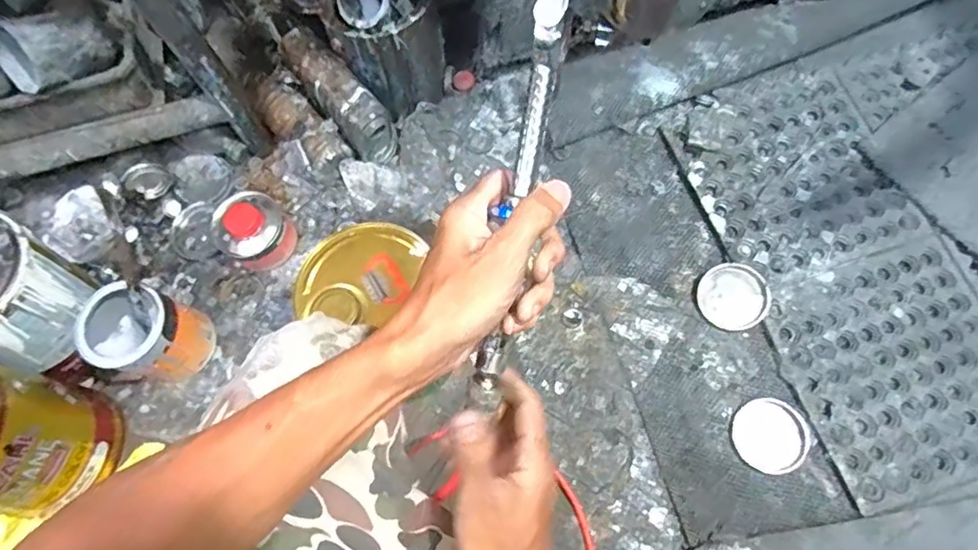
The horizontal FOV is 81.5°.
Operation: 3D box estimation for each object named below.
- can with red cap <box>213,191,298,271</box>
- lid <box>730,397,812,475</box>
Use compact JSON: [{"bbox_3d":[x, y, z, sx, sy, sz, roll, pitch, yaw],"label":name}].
[{"bbox_3d":[-0.348,-0.065,0.842,0.098,0.083,0.095,1,58,-2],"label":"can with red cap"},{"bbox_3d":[0.377,0.215,0.758,0.094,0.005,0.093,-2,74,5],"label":"lid"}]

